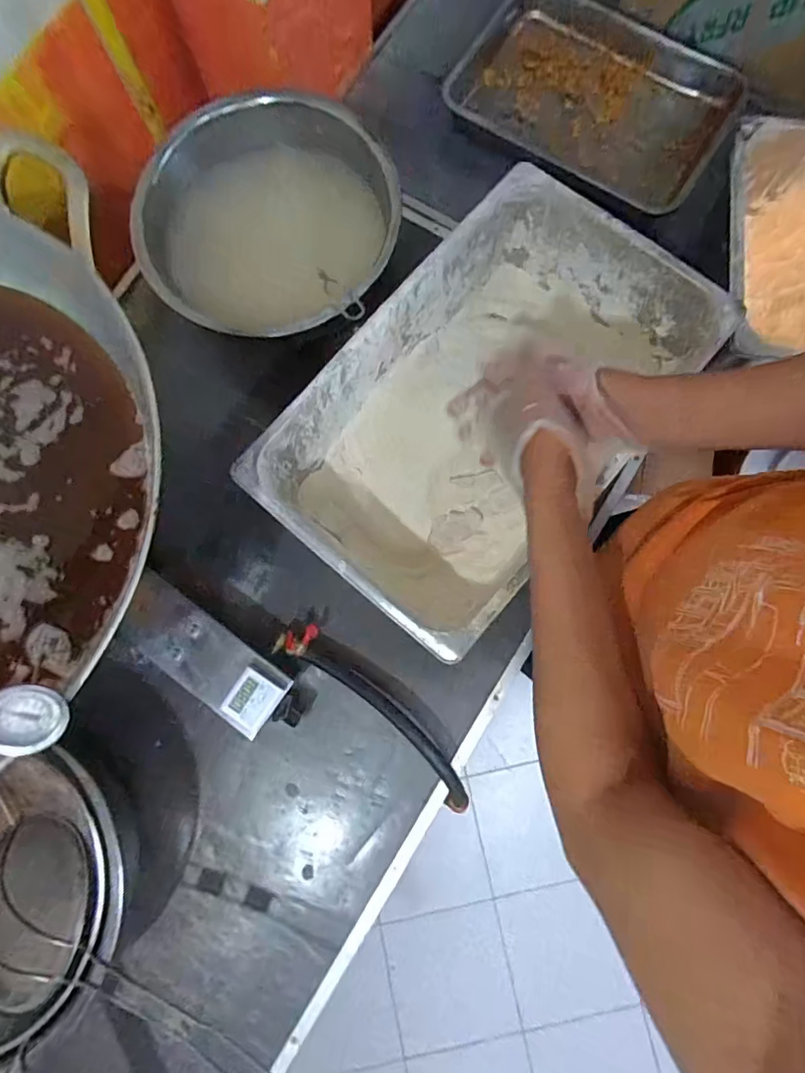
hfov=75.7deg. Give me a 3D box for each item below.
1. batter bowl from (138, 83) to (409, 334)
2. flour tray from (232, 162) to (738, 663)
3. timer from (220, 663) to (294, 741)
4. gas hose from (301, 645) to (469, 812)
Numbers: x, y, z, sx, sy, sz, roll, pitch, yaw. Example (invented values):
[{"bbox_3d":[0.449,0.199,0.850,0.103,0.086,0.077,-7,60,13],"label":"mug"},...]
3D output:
[{"bbox_3d":[-0.173,-0.405,0.709,0.297,0.152,0.306,0,79,1],"label":"batter bowl"},{"bbox_3d":[0.100,-0.148,0.645,0.324,0.151,0.516,42,83,8],"label":"flour tray"},{"bbox_3d":[-0.172,0.187,0.595,0.051,0.020,0.072,33,82,7],"label":"timer"},{"bbox_3d":[-0.016,0.225,0.642,0.262,0.048,0.040,43,83,8],"label":"gas hose"}]

